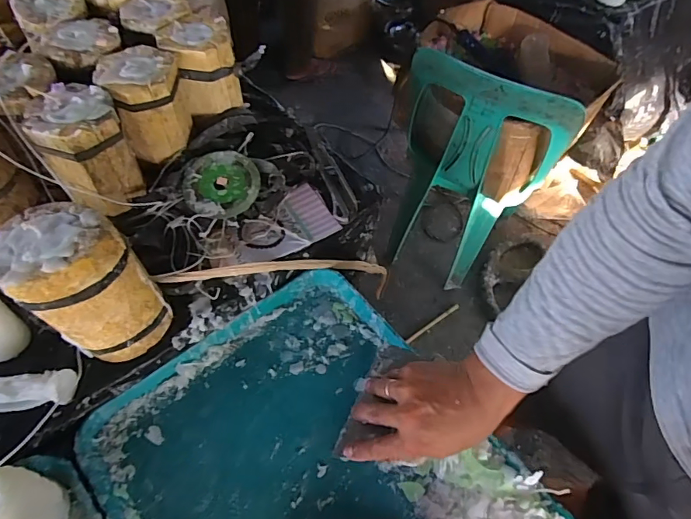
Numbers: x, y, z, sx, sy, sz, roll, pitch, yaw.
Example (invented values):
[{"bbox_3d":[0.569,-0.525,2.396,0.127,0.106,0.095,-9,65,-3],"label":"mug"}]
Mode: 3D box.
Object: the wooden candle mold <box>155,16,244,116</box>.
[{"bbox_3d":[-0.192,-0.256,0.602,0.090,0.091,0.091,-17,59,-16],"label":"wooden candle mold"}]

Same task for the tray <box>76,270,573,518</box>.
[{"bbox_3d":[-0.020,0.240,0.456,0.341,0.038,0.427,-34,65,-24],"label":"tray"}]

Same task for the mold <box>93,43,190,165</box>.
[{"bbox_3d":[-0.246,-0.190,0.567,0.085,0.111,0.085,-6,57,-9],"label":"mold"}]

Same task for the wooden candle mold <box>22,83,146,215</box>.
[{"bbox_3d":[-0.292,-0.123,0.516,0.090,0.109,0.094,-35,65,-25],"label":"wooden candle mold"}]

